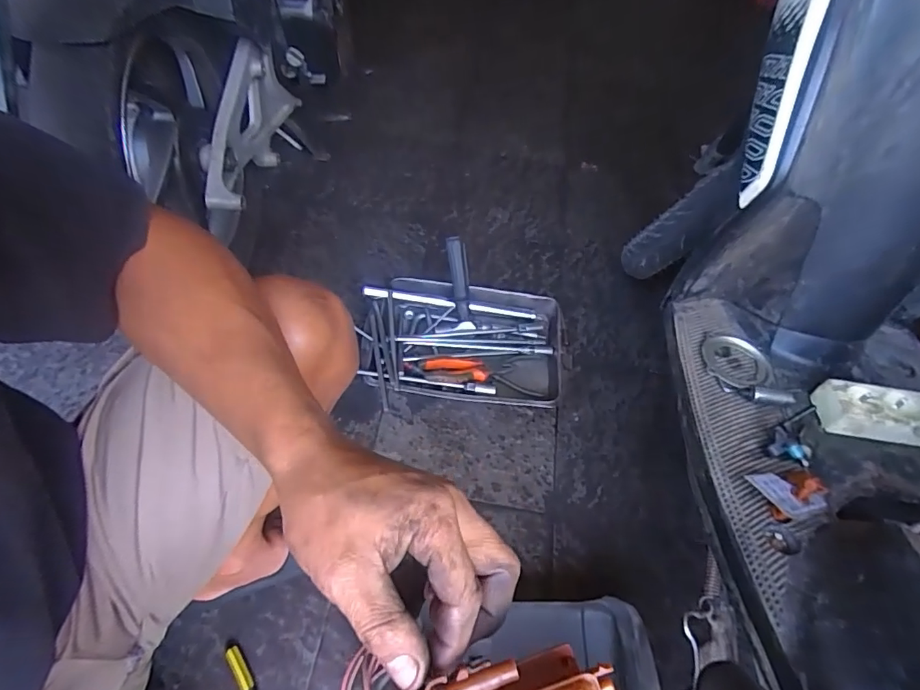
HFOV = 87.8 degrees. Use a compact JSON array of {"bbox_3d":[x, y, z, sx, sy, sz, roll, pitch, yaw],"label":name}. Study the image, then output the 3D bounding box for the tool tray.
[{"bbox_3d":[0.002,-0.007,0.872,0.359,0.083,0.248,6,55,-2],"label":"tool tray"}]

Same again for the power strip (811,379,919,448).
[{"bbox_3d":[0.521,0.082,0.562,0.196,0.034,0.062,8,55,-1],"label":"power strip"}]

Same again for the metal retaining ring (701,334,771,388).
[{"bbox_3d":[0.357,0.021,0.619,0.088,0.015,0.082,3,55,-4],"label":"metal retaining ring"}]

